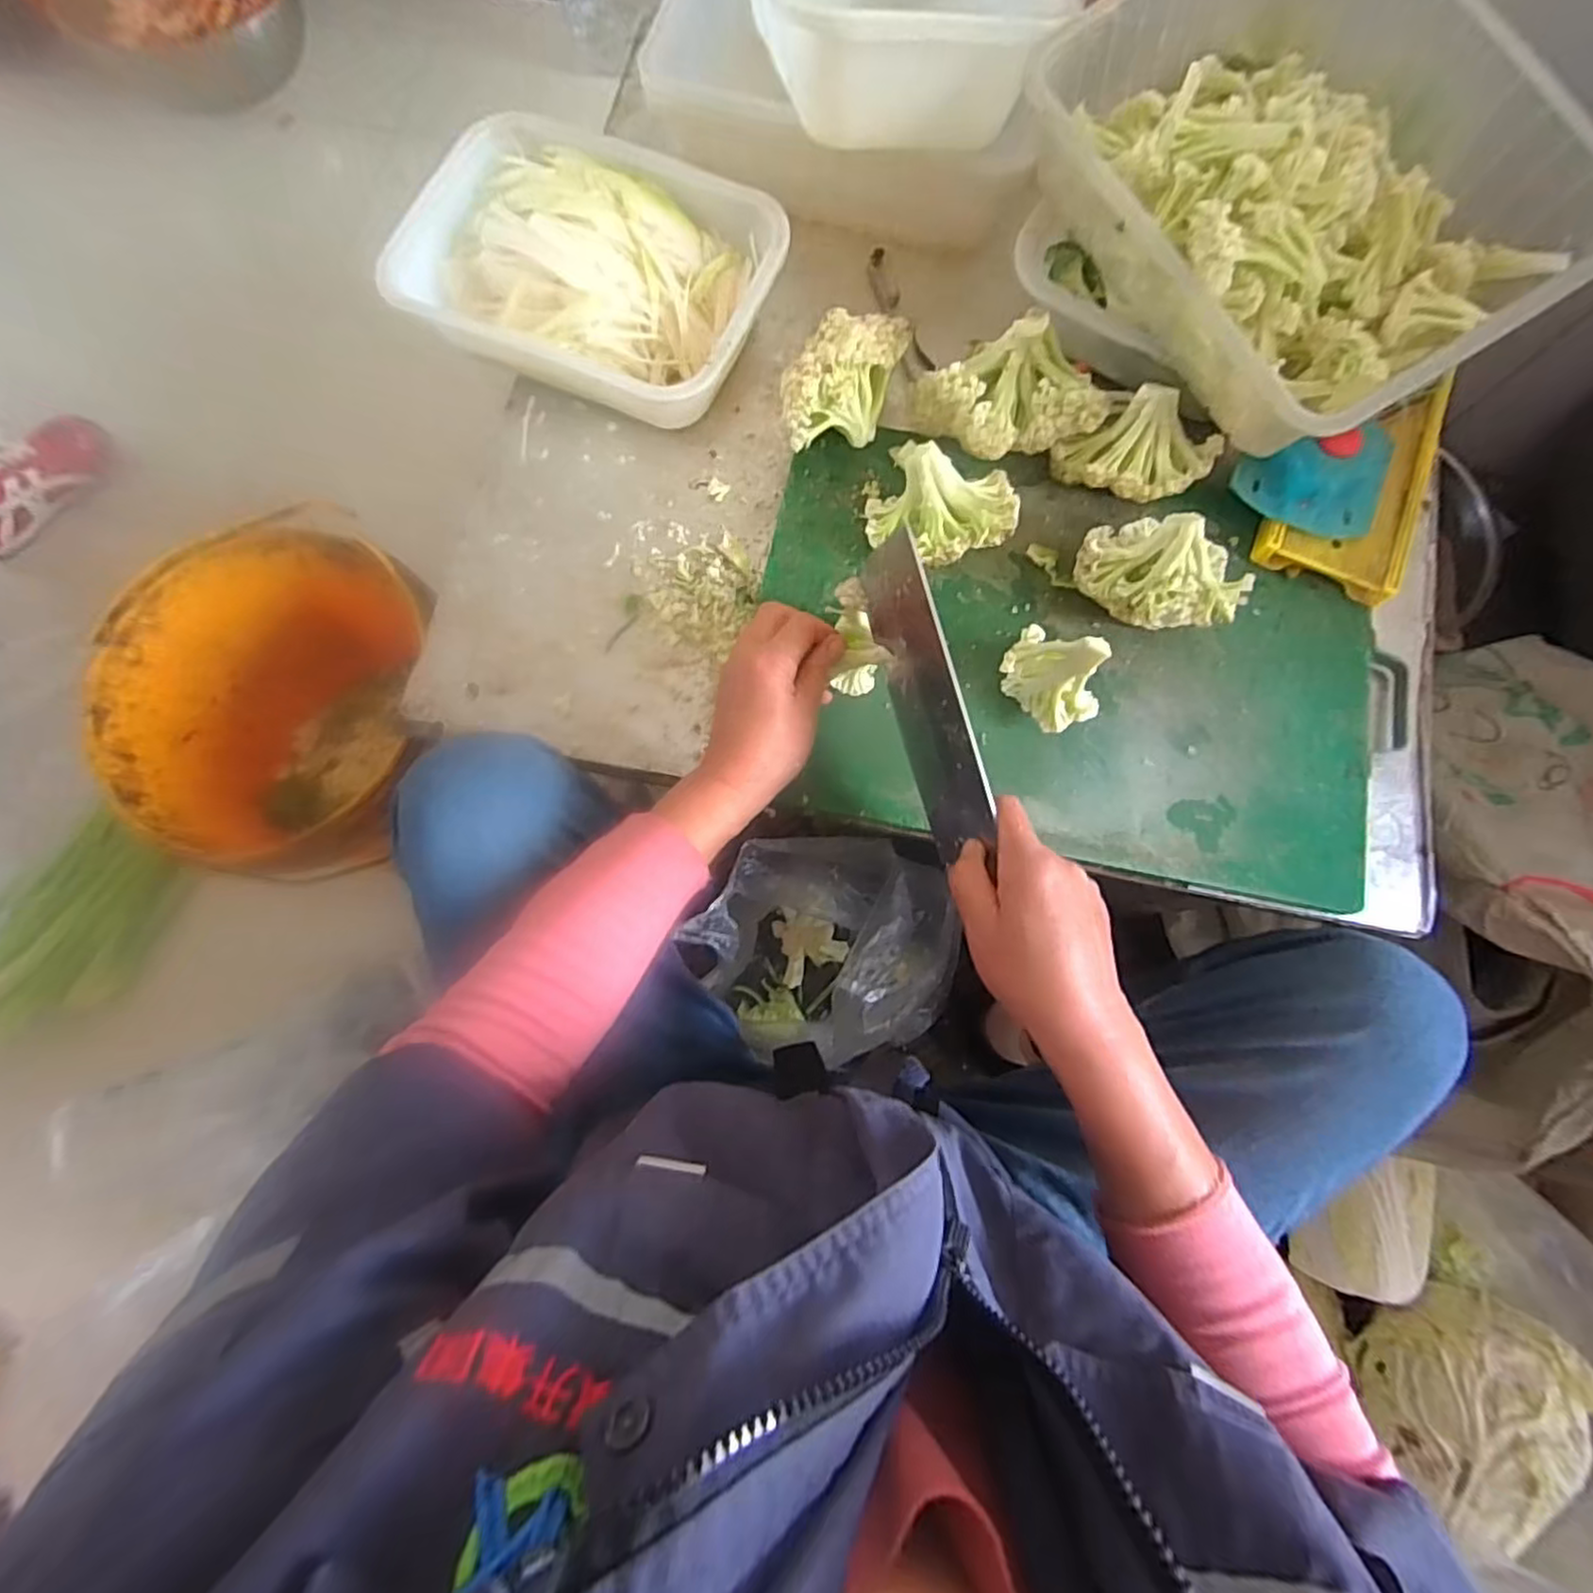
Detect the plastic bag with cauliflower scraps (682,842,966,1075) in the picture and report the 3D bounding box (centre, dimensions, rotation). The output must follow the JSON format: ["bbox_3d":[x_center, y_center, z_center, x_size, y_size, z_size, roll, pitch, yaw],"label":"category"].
[{"bbox_3d":[0.018,0.163,0.756,0.255,0.298,0.202,8,79,2],"label":"plastic bag with cauliflower scraps"}]

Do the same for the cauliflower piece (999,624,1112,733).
[{"bbox_3d":[0.177,-0.082,0.480,0.034,0.082,0.071,-41,81,-8],"label":"cauliflower piece"}]

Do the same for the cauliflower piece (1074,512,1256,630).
[{"bbox_3d":[0.261,-0.162,0.500,0.109,0.069,0.078,36,81,7],"label":"cauliflower piece"}]

